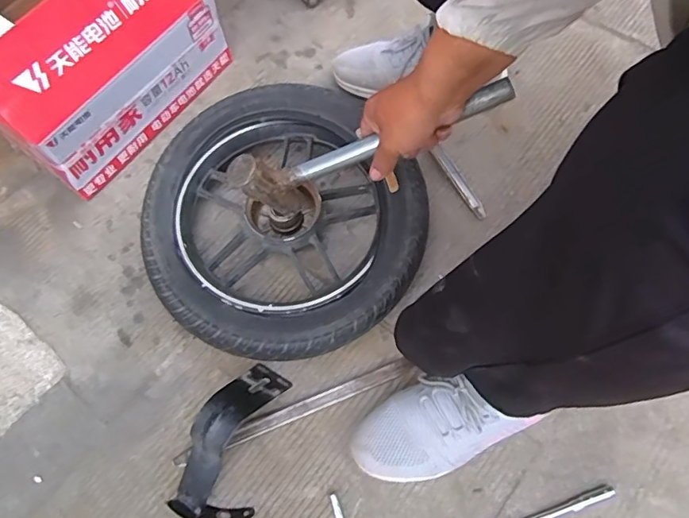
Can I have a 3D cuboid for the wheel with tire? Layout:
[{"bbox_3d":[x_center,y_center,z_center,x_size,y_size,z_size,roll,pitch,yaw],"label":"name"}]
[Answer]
[{"bbox_3d":[-0.085,-0.044,0.651,0.316,0.107,0.343,0,67,0],"label":"wheel with tire"}]

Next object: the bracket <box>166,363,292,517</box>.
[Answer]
[{"bbox_3d":[-0.118,0.197,0.547,0.100,0.098,0.177,31,70,13],"label":"bracket"}]

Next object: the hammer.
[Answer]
[{"bbox_3d":[0.027,-0.118,0.541,0.294,0.105,0.029,-19,65,21],"label":"hammer"}]

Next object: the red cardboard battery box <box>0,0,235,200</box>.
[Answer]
[{"bbox_3d":[-0.357,-0.295,0.702,0.208,0.218,0.308,32,71,13],"label":"red cardboard battery box"}]

